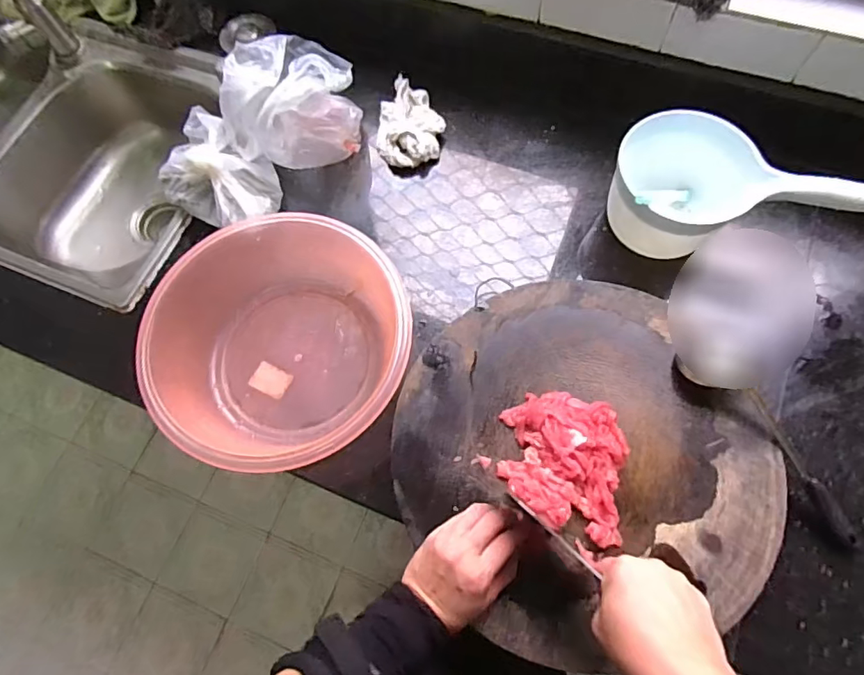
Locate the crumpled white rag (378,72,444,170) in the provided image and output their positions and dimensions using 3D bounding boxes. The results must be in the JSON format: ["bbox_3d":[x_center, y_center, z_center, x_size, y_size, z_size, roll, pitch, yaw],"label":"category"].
[{"bbox_3d":[-0.028,-0.300,0.717,0.087,0.043,0.147,3,69,4],"label":"crumpled white rag"}]

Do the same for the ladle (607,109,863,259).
[{"bbox_3d":[0.329,-0.158,0.582,0.235,0.104,0.129,12,70,8],"label":"ladle"}]

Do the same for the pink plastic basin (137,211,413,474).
[{"bbox_3d":[-0.161,0.004,0.570,0.262,0.105,0.260,-1,69,3],"label":"pink plastic basin"}]

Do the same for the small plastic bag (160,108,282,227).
[{"bbox_3d":[-0.276,-0.212,0.669,0.166,0.061,0.117,33,74,14],"label":"small plastic bag"}]

